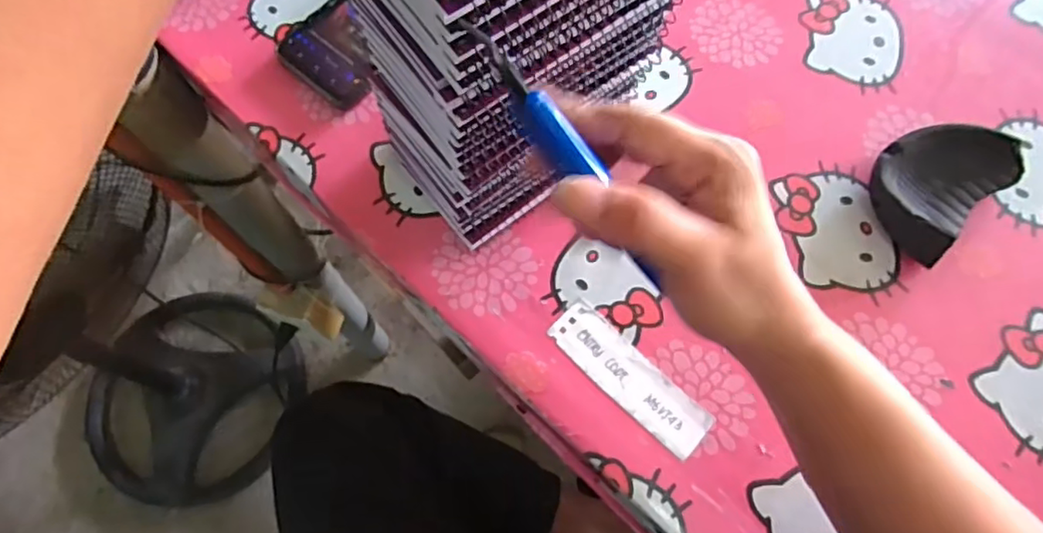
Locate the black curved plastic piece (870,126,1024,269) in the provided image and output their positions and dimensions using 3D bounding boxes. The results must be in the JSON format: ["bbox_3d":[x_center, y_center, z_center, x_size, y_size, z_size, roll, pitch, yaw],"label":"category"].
[{"bbox_3d":[0.264,-0.055,0.391,0.095,0.027,0.065,-40,73,-13],"label":"black curved plastic piece"}]

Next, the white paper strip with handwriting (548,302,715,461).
[{"bbox_3d":[0.064,0.064,0.363,0.106,0.004,0.031,42,76,15],"label":"white paper strip with handwriting"}]

